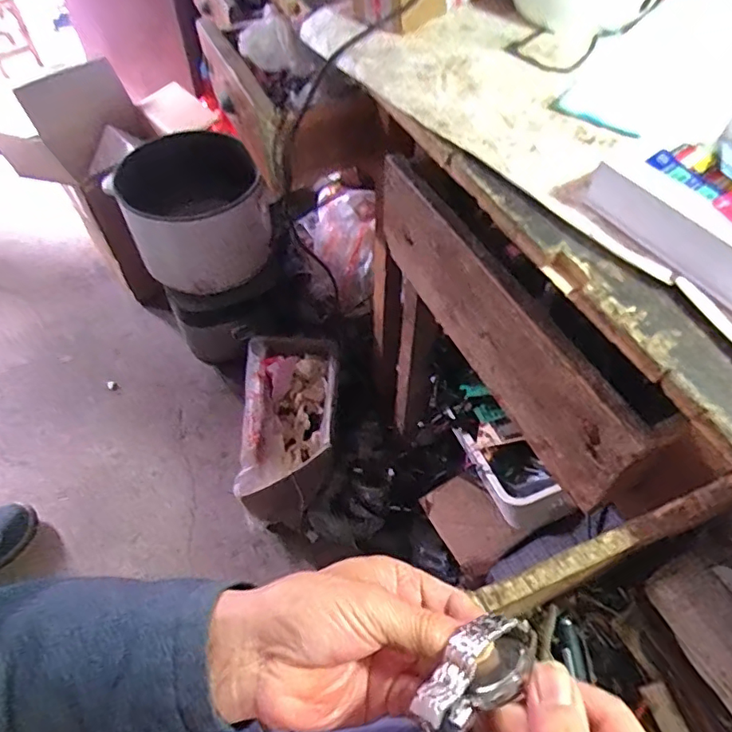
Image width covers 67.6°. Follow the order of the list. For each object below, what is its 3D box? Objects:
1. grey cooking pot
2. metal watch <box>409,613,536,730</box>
[{"bbox_3d":[-0.339,-0.302,1.111,0.271,0.227,0.215,-22,58,-14],"label":"grey cooking pot"},{"bbox_3d":[0.054,0.140,0.253,0.065,0.024,0.030,-21,56,-36],"label":"metal watch"}]

